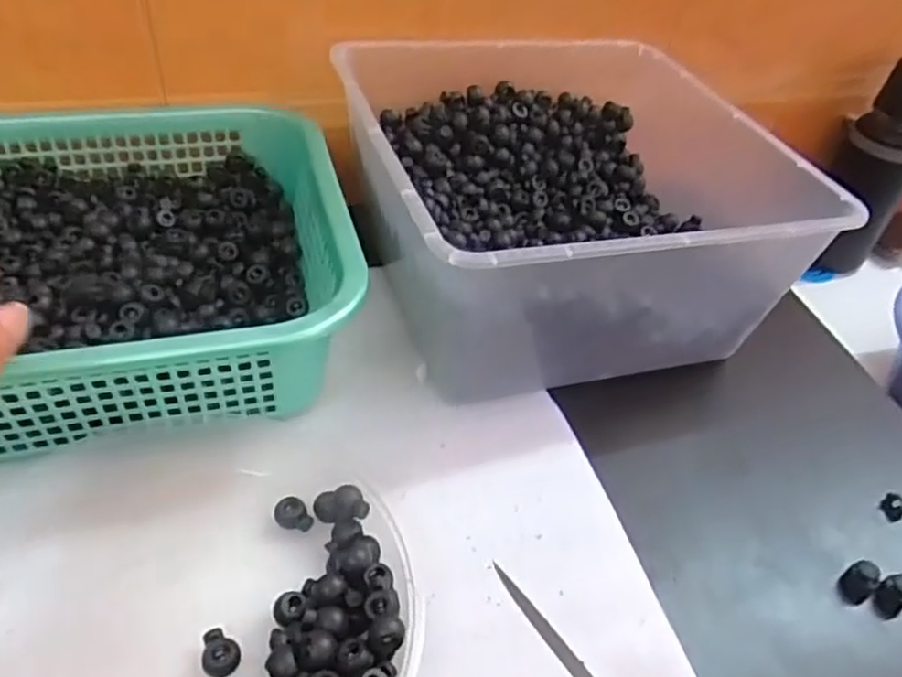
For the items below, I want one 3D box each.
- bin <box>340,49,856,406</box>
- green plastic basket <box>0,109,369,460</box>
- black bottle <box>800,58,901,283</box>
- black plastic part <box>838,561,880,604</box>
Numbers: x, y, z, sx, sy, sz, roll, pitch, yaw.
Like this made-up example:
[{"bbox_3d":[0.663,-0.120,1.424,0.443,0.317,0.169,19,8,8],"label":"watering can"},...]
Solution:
[{"bbox_3d":[0.081,-0.105,0.547,0.285,0.141,0.284,-9,46,-16],"label":"bin"},{"bbox_3d":[-0.264,-0.055,0.467,0.380,0.081,0.292,-7,46,-14],"label":"green plastic basket"},{"bbox_3d":[0.448,-0.169,0.748,0.075,0.226,0.069,14,44,7],"label":"black bottle"},{"bbox_3d":[0.239,0.141,0.415,0.018,0.019,0.018,-1,44,-8],"label":"black plastic part"}]

